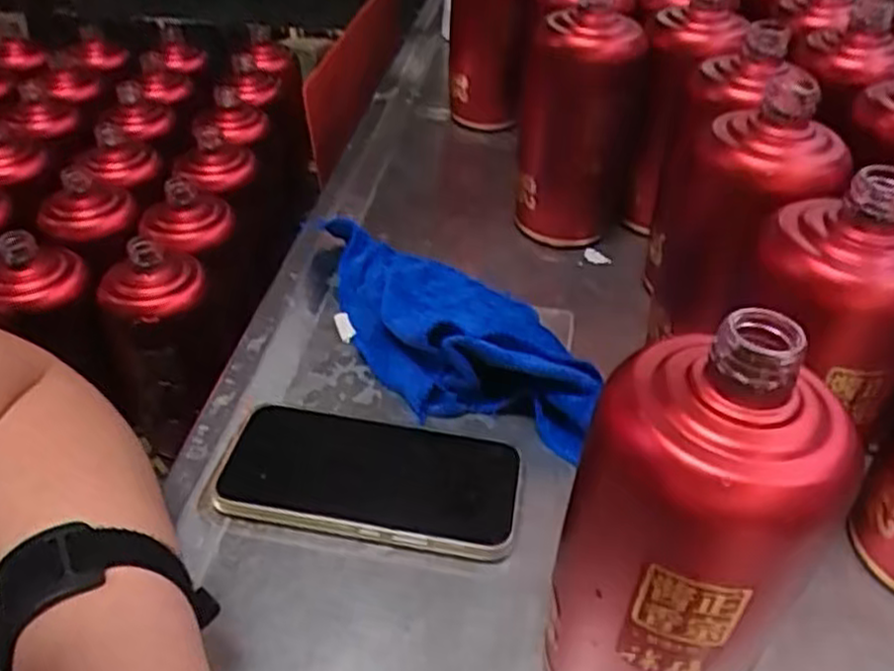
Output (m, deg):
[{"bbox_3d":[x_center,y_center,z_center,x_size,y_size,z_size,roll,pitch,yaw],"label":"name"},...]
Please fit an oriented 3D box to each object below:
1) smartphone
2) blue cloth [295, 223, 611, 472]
[{"bbox_3d":[-0.040,0.075,0.404,0.153,0.016,0.074,9,35,5],"label":"smartphone"},{"bbox_3d":[-0.005,-0.016,0.485,0.104,0.045,0.260,-24,44,-24],"label":"blue cloth"}]

